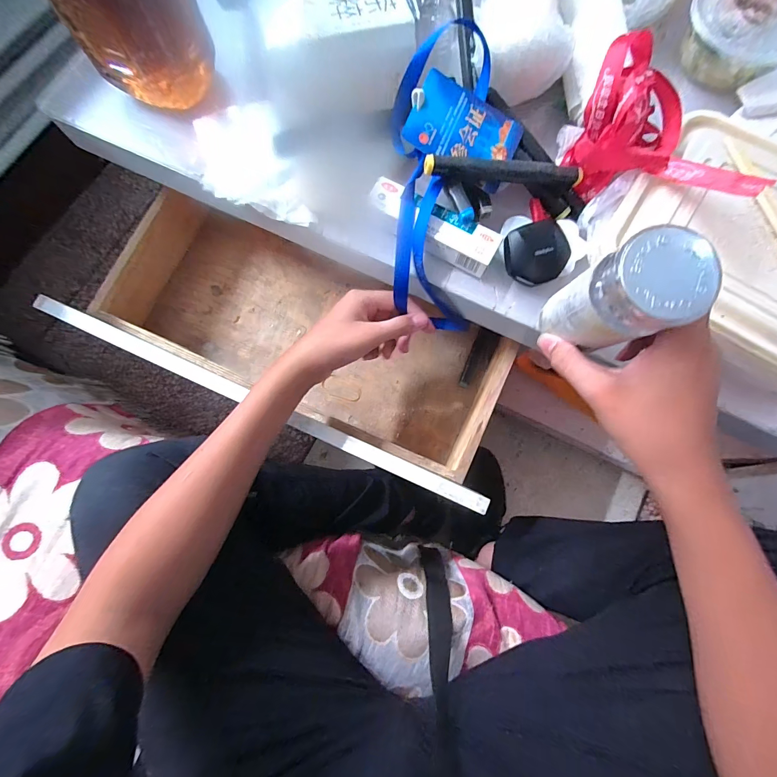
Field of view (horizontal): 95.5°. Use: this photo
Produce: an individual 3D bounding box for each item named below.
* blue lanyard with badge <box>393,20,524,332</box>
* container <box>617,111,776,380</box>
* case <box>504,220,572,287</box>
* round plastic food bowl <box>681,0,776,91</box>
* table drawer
[{"bbox_3d":[0.051,-0.185,0.318,0.096,0.033,0.255,5,100,0],"label":"blue lanyard with badge"},{"bbox_3d":[0.318,-0.121,0.312,0.228,0.048,0.198,31,79,5],"label":"container"},{"bbox_3d":[0.132,-0.120,0.316,0.056,0.023,0.051,-18,101,0],"label":"case"},{"bbox_3d":[0.358,-0.362,0.362,0.110,0.039,0.104,0,78,-1],"label":"round plastic food bowl"},{"bbox_3d":[-0.098,-0.069,0.445,0.478,0.108,0.219,25,79,4],"label":"table drawer"}]

